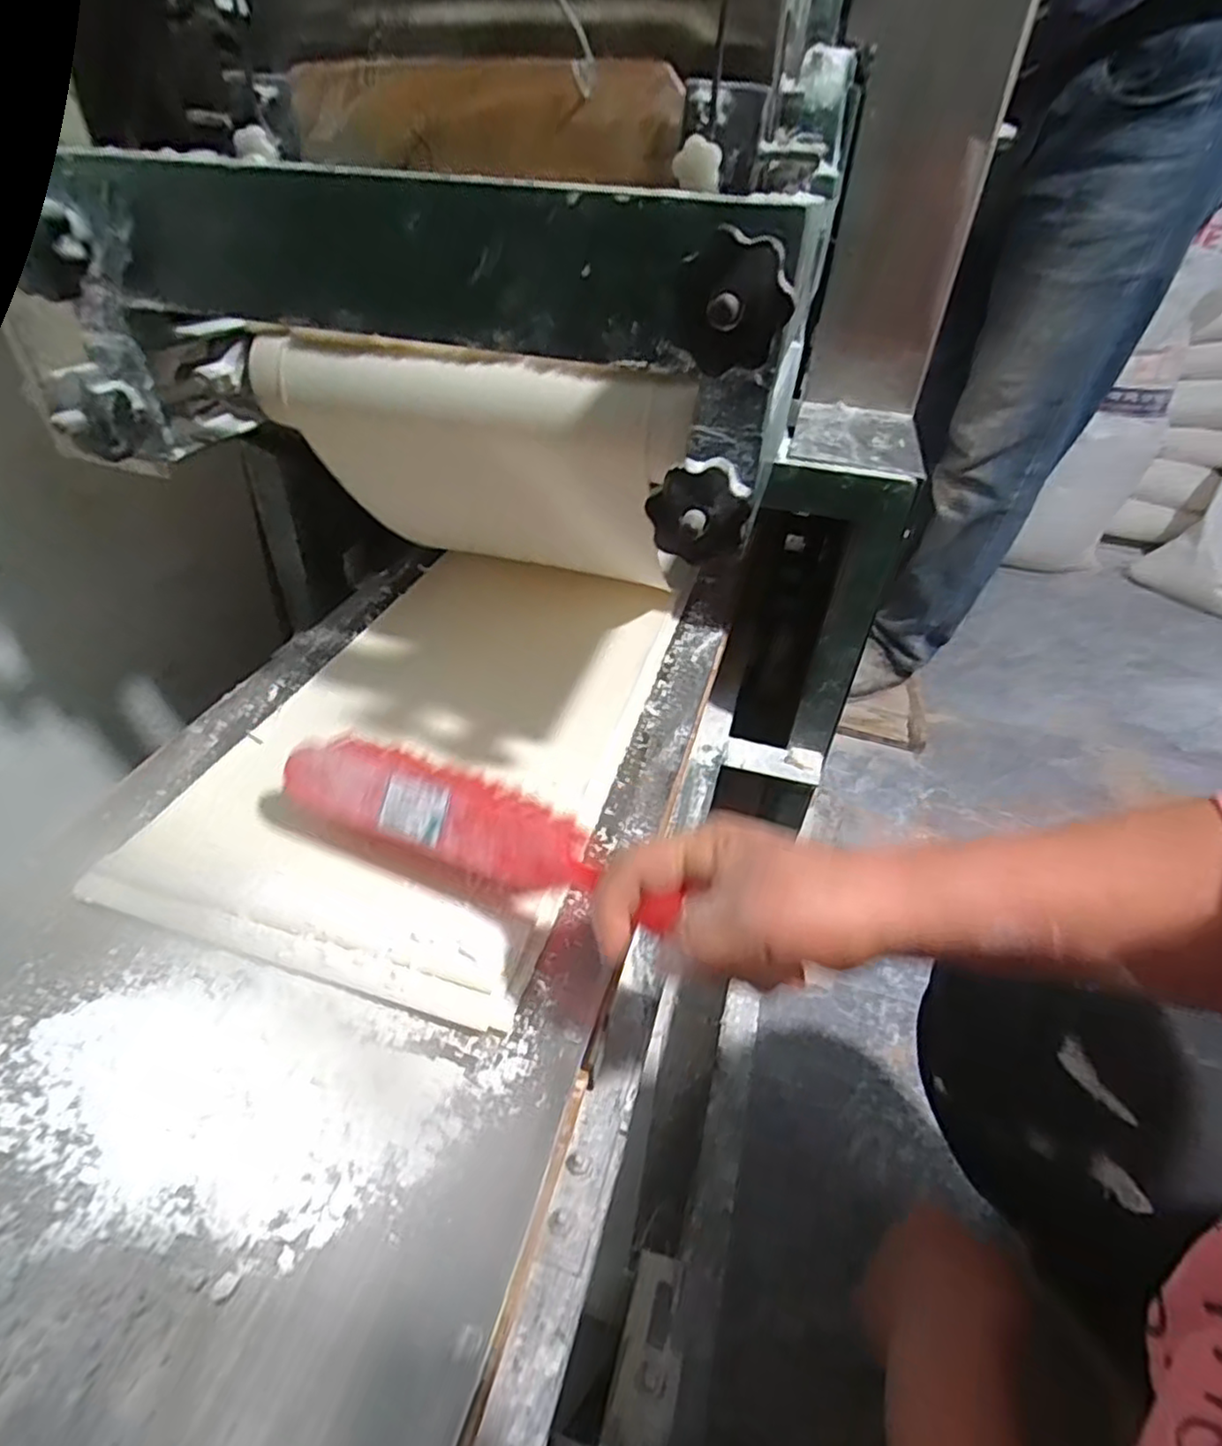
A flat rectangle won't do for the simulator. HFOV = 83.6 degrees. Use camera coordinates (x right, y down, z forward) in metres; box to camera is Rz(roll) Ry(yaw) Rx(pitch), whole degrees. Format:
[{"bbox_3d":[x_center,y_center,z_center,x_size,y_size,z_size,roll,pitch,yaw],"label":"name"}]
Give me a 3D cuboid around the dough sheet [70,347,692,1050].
[{"bbox_3d":[-0.123,-0.068,0.407,0.248,0.217,0.367,11,45,13],"label":"dough sheet"}]

